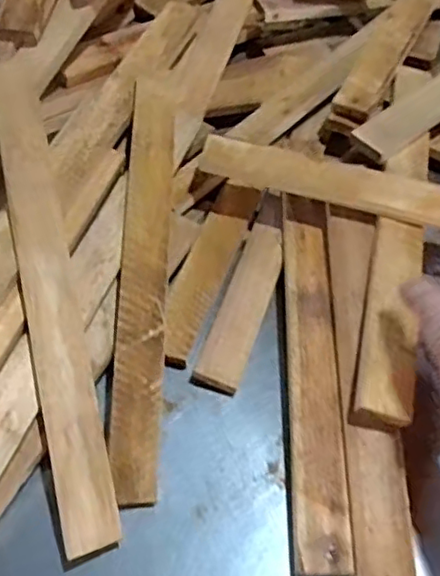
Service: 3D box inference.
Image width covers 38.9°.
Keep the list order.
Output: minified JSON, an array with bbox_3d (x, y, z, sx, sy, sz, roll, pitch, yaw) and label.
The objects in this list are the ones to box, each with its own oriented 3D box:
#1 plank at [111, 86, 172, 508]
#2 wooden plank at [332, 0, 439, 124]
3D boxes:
[{"bbox_3d":[-0.079,-0.026,0.663,0.048,0.019,0.479,-1,68,2],"label":"plank"},{"bbox_3d":[0.292,-0.425,0.915,0.055,0.022,0.542,27,62,11],"label":"wooden plank"}]

